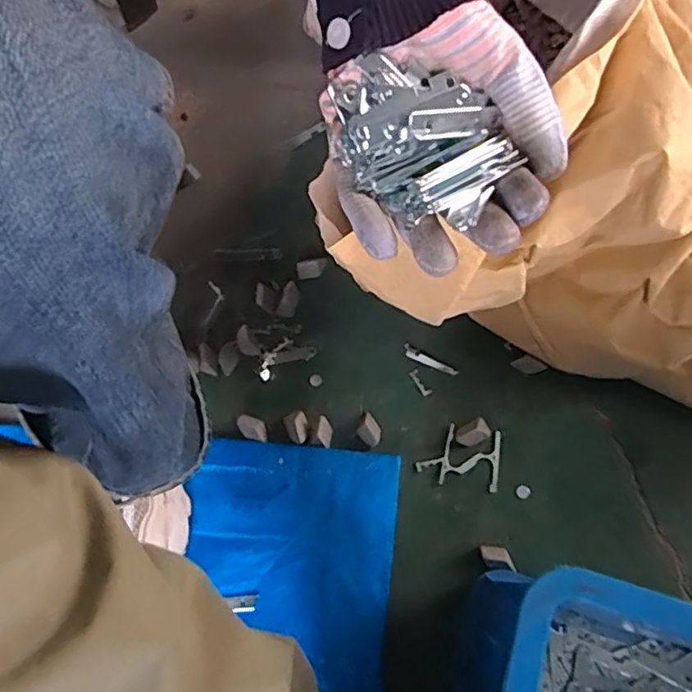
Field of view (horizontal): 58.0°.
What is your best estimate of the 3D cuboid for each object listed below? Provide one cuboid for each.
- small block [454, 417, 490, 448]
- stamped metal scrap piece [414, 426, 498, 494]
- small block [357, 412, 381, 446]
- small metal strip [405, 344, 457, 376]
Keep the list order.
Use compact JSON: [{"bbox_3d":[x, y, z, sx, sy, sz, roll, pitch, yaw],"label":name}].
[{"bbox_3d":[0.109,0.075,0.539,0.030,0.007,0.019,-27,73,-7],"label":"small block"},{"bbox_3d":[0.098,0.095,0.539,0.068,0.004,0.050,8,72,4],"label":"stamped metal scrap piece"},{"bbox_3d":[0.020,0.074,0.544,0.019,0.014,0.028,-30,73,-8],"label":"small block"},{"bbox_3d":[0.075,0.014,0.564,0.053,0.004,0.010,29,75,10],"label":"small metal strip"}]

